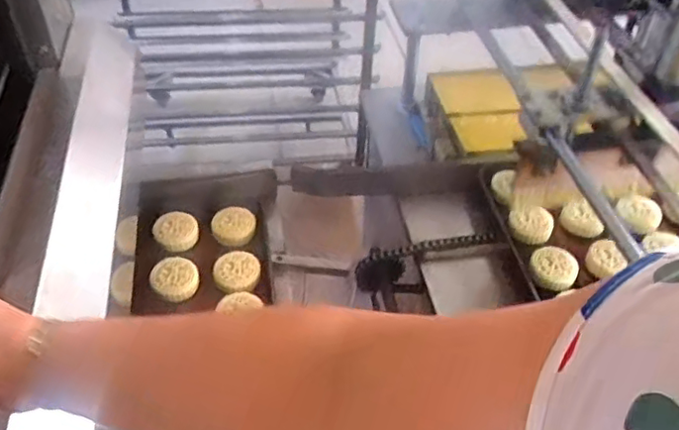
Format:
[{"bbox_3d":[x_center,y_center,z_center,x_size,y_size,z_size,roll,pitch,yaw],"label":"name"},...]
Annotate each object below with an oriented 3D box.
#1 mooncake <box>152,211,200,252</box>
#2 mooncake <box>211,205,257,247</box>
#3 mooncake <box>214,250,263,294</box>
[{"bbox_3d":[-0.266,0.026,1.011,0.073,0.022,0.068,2,45,-2],"label":"mooncake"},{"bbox_3d":[-0.176,0.017,1.041,0.072,0.016,0.072,21,69,-1],"label":"mooncake"},{"bbox_3d":[-0.159,0.087,0.959,0.075,0.021,0.068,24,48,19],"label":"mooncake"}]

